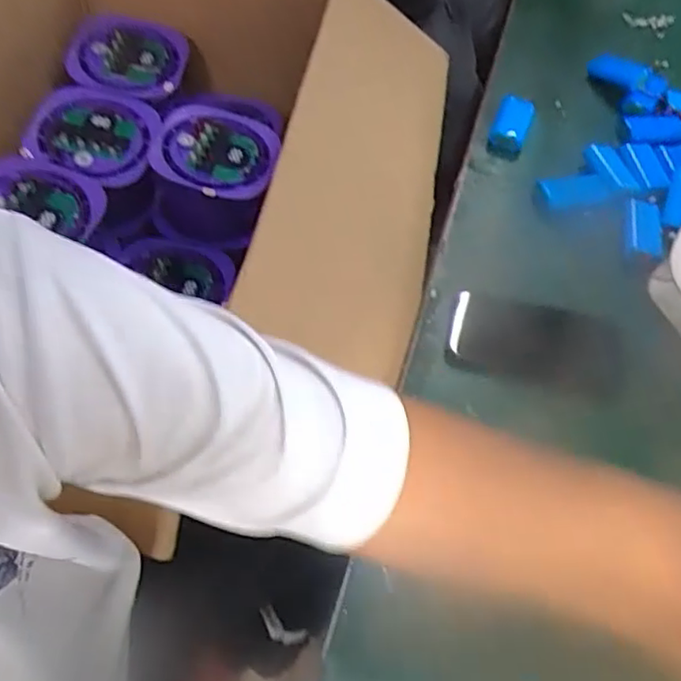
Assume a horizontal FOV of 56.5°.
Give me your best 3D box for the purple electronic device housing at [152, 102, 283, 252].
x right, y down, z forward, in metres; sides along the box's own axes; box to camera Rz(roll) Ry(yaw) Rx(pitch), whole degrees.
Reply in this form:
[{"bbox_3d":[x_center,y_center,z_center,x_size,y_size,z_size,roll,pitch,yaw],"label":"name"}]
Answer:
[{"bbox_3d":[-0.150,-0.203,0.774,0.141,0.088,0.155,0,56,-7],"label":"purple electronic device housing"}]

